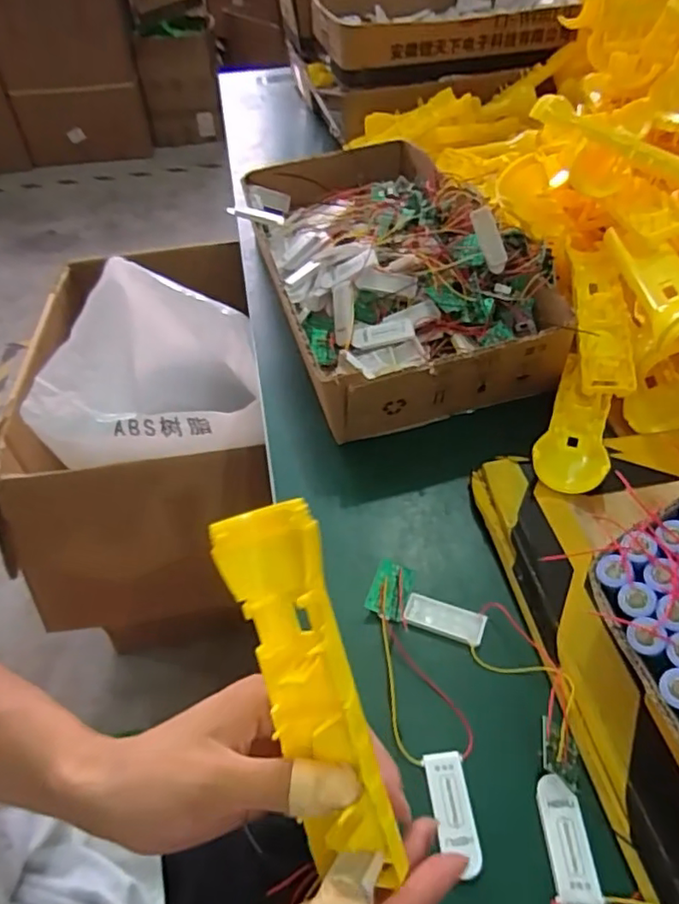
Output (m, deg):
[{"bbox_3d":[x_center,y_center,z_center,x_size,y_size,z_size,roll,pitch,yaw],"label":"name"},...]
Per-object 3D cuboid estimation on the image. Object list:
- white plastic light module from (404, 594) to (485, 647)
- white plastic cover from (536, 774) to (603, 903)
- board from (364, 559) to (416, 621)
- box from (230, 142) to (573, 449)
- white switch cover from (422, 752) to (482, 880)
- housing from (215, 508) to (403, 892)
[{"bbox_3d":[0.068,0.109,0.390,0.051,0.006,0.021,12,49,15],"label":"white plastic light module"},{"bbox_3d":[0.115,0.195,0.302,0.021,0.004,0.057,-1,47,3],"label":"white plastic cover"},{"bbox_3d":[0.033,0.092,0.397,0.025,0.004,0.035,21,76,2],"label":"board"},{"bbox_3d":[0.036,-0.197,0.620,0.239,0.083,0.428,-17,48,-12],"label":"box"},{"bbox_3d":[0.059,0.188,0.313,0.021,0.005,0.057,-6,47,-2],"label":"white switch cover"},{"bbox_3d":[-0.013,0.099,0.253,0.040,0.037,0.153,-17,84,-12],"label":"housing"}]

